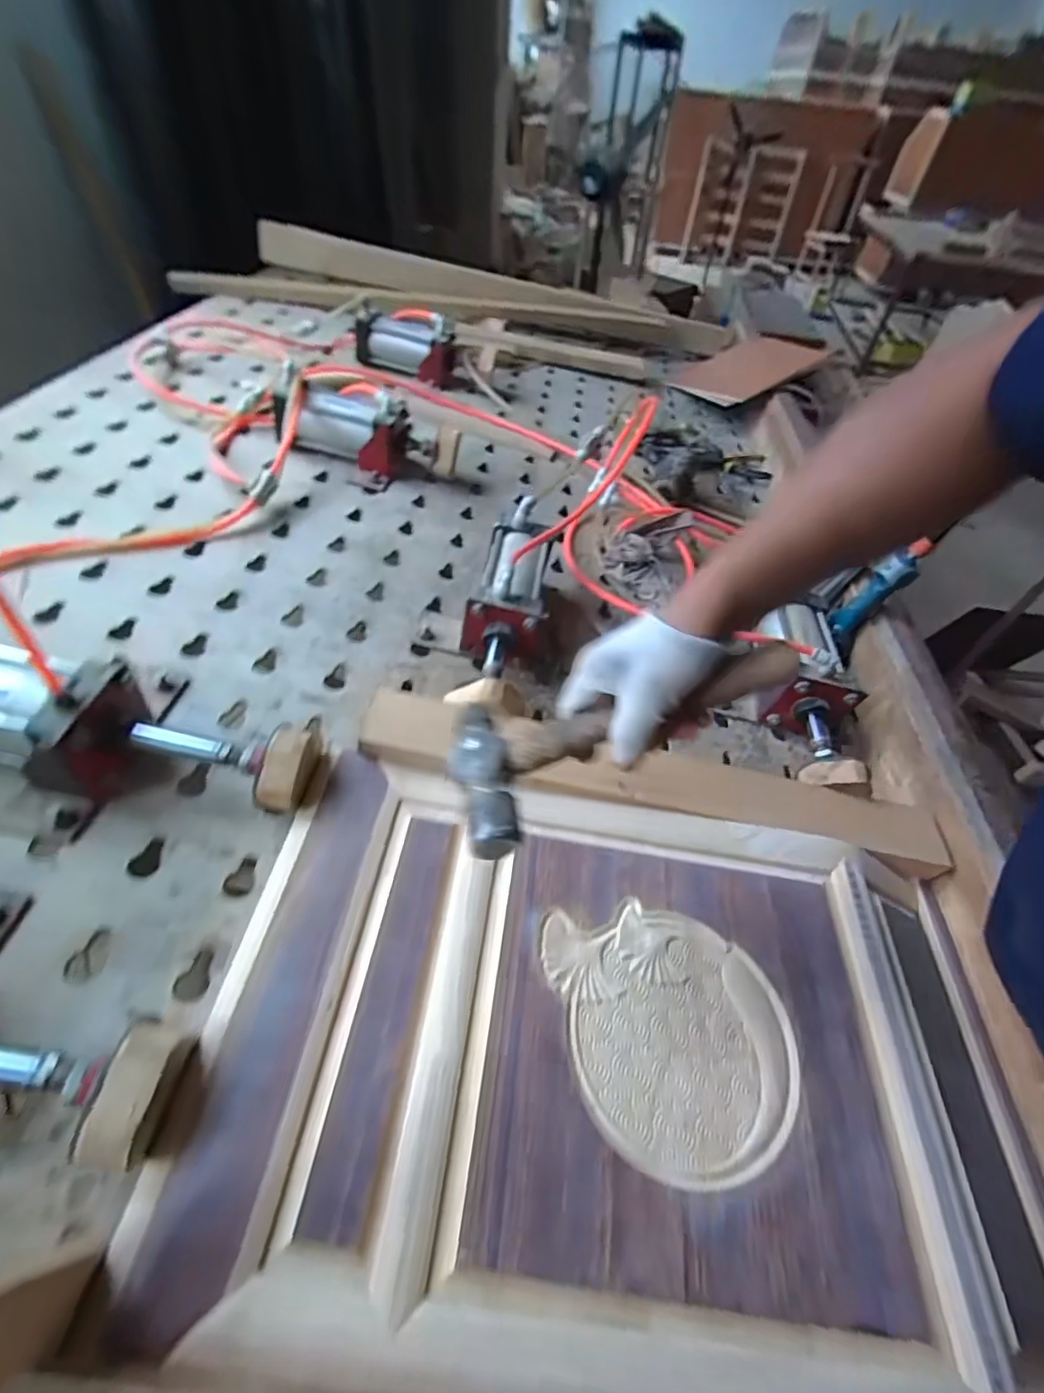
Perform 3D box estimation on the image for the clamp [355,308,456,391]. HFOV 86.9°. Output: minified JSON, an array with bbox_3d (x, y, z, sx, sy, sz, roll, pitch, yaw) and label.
[{"bbox_3d":[-0.264,-0.810,1.265,0.225,0.101,0.109,6,48,0],"label":"clamp"}]

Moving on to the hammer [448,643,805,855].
[{"bbox_3d":[0.070,0.024,0.386,0.243,0.035,0.106,-18,49,6],"label":"hammer"}]

